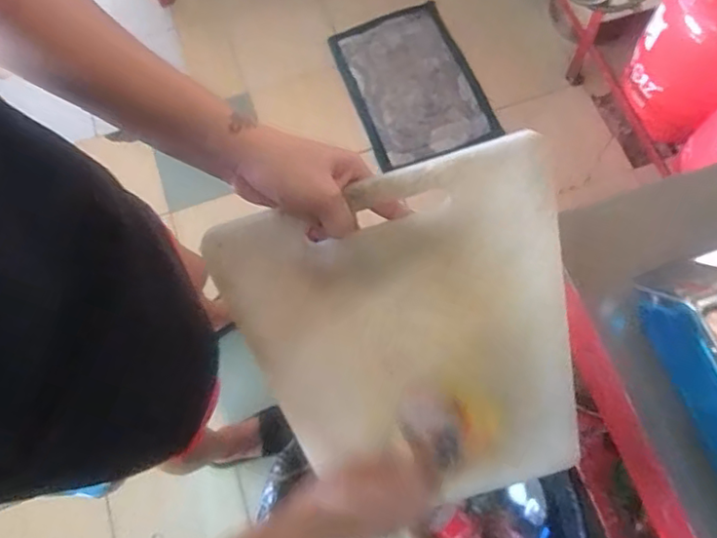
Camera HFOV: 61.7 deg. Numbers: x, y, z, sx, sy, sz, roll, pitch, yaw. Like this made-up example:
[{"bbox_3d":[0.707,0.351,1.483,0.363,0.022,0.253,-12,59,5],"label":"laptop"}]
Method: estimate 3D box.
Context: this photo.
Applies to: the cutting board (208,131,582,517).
[{"bbox_3d":[0.052,0.088,0.520,0.252,0.362,0.016,-16,31,6],"label":"cutting board"}]

